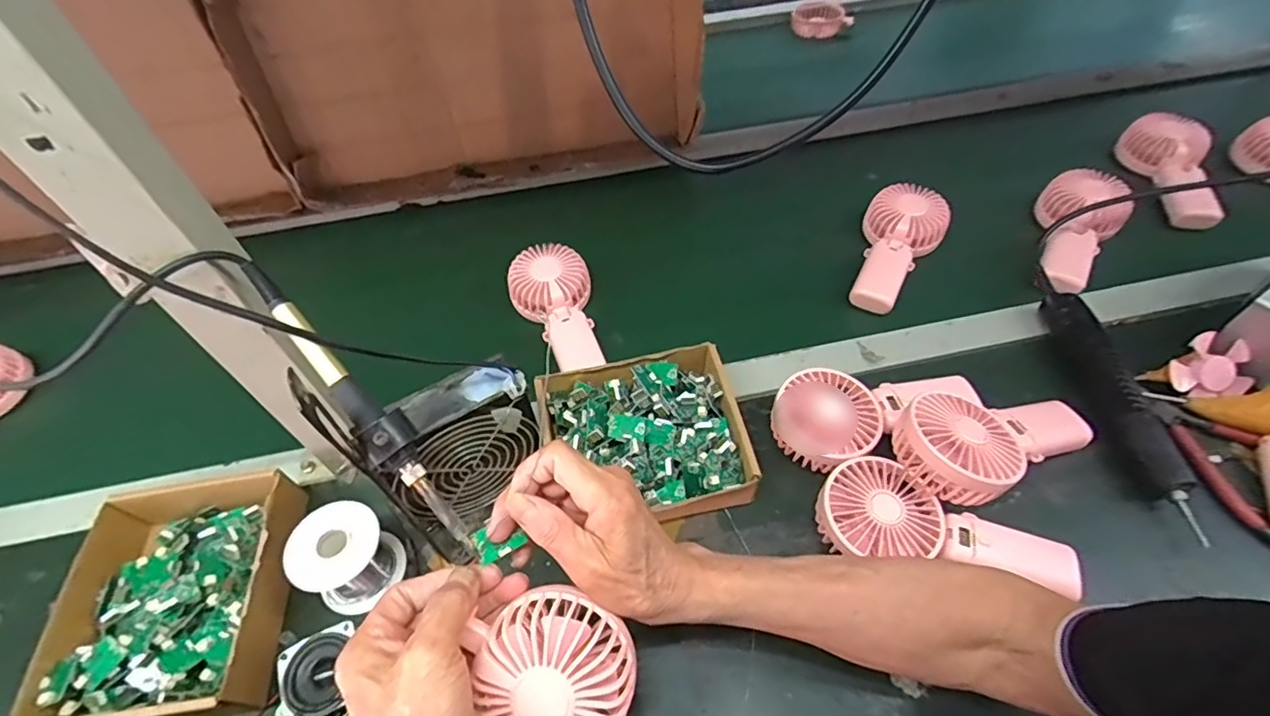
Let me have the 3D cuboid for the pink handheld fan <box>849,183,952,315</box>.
[{"bbox_3d":[0.293,-0.126,0.631,0.087,0.054,0.160,22,57,19],"label":"pink handheld fan"}]

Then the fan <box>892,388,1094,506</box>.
[{"bbox_3d":[0.293,0.062,0.465,0.182,0.044,0.102,-8,50,-24],"label":"fan"}]

